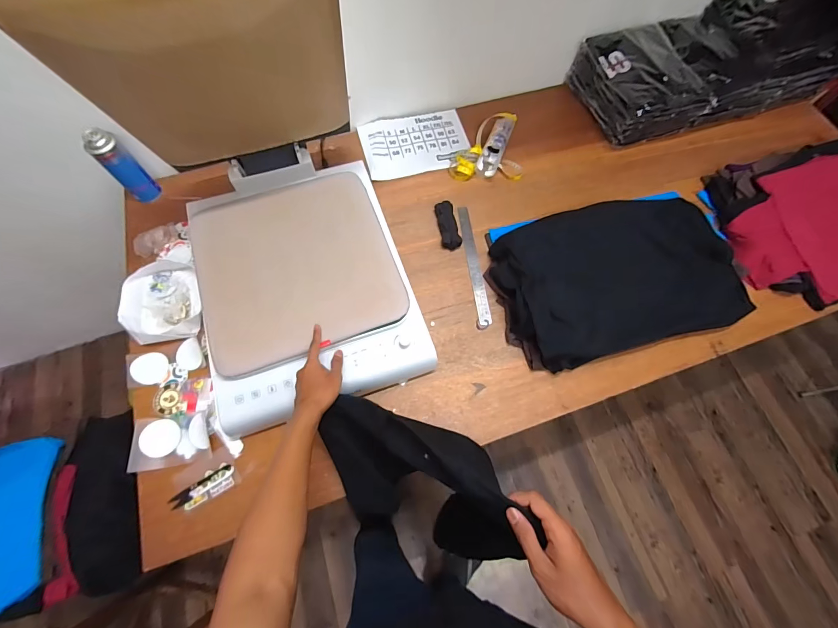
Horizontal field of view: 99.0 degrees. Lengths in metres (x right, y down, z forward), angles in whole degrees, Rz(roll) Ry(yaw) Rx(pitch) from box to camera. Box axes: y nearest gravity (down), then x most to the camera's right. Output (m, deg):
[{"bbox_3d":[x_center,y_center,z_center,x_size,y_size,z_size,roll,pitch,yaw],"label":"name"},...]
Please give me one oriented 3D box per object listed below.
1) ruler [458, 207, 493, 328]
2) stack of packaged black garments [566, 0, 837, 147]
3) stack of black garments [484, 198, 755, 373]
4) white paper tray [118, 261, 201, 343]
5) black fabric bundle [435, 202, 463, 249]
[{"bbox_3d":[0.134,-0.124,0.874,0.030,0.005,0.323,-6,68,-4],"label":"ruler"},{"bbox_3d":[0.853,-0.718,1.036,0.733,0.165,0.317,-16,69,-8],"label":"stack of packaged black garments"},{"bbox_3d":[0.451,-0.093,0.818,0.555,0.095,0.341,-13,69,-7],"label":"stack of black garments"},{"bbox_3d":[-0.571,-0.026,0.785,0.149,0.049,0.194,-15,69,-7],"label":"white paper tray"},{"bbox_3d":[0.073,-0.223,0.892,0.047,0.031,0.128,-8,68,-5],"label":"black fabric bundle"}]

